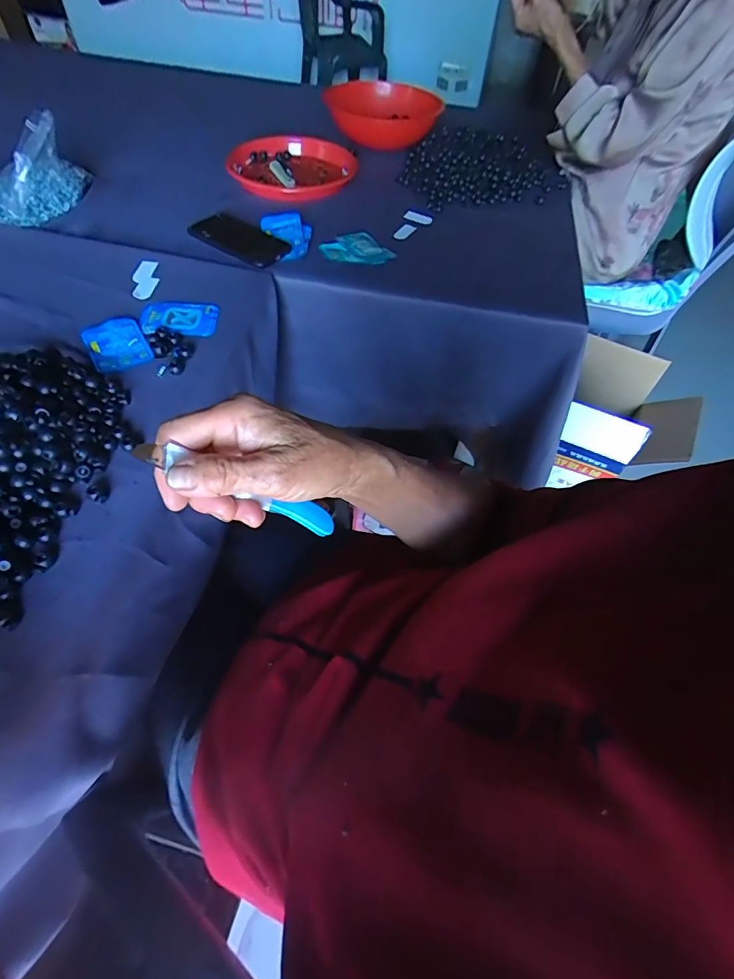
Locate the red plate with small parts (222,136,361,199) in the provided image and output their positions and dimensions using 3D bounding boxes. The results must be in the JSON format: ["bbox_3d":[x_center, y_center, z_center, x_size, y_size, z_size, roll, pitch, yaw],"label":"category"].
[{"bbox_3d":[-0.137,-0.599,0.845,0.234,0.033,0.200,-4,54,-7],"label":"red plate with small parts"}]

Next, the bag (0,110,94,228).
[{"bbox_3d":[-0.561,-0.485,0.691,0.245,0.101,0.151,-25,59,-21],"label":"bag"}]

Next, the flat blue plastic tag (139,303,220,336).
[{"bbox_3d":[-0.243,-0.222,0.590,0.096,0.008,0.068,-1,54,-5],"label":"flat blue plastic tag"}]

